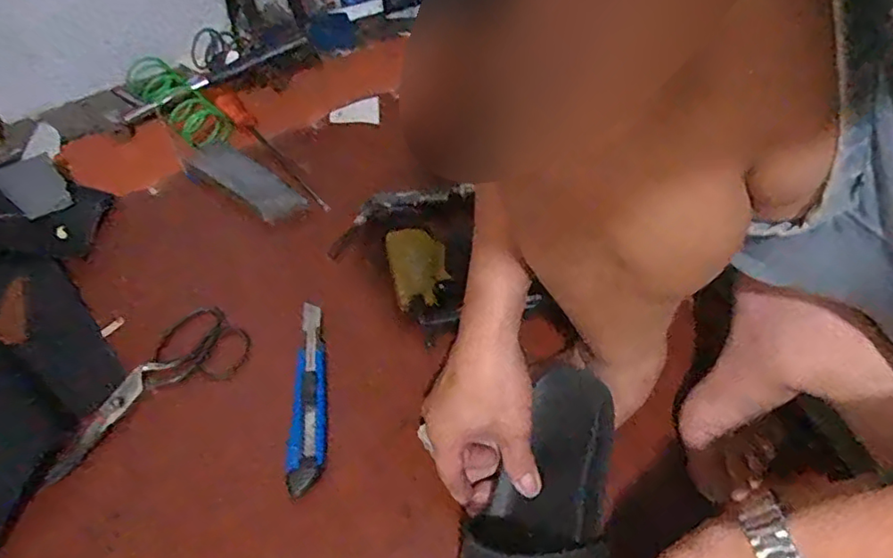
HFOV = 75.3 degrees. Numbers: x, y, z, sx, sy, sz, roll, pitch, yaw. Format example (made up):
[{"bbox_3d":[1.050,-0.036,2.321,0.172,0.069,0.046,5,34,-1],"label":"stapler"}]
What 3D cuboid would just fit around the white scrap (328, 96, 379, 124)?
[{"bbox_3d":[-0.119,-0.219,0.747,0.063,0.006,0.035,-1,80,-8],"label":"white scrap"}]

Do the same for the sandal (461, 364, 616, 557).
[{"bbox_3d":[0.071,0.192,0.427,0.099,0.067,0.254,5,55,26],"label":"sandal"}]

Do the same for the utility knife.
[{"bbox_3d":[-0.126,0.103,0.526,0.032,0.019,0.178,-4,56,-5],"label":"utility knife"}]

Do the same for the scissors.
[{"bbox_3d":[-0.267,0.101,0.517,0.071,0.007,0.192,34,61,19],"label":"scissors"}]

